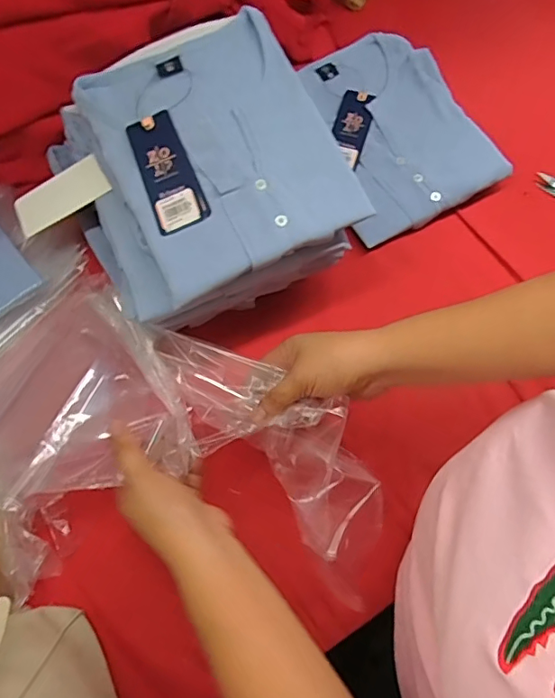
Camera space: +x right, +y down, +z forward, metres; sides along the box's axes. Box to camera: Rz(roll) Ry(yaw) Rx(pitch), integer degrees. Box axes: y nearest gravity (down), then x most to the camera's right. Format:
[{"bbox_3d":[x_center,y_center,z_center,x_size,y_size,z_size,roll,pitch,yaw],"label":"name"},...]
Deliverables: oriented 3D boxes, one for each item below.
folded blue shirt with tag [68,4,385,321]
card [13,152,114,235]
[{"bbox_3d":[-0.064,-0.185,0.486,0.229,0.029,0.247,-26,77,-5],"label":"folded blue shirt with tag"},{"bbox_3d":[-0.220,-0.155,0.523,0.106,0.004,0.044,-24,79,12],"label":"card"}]

